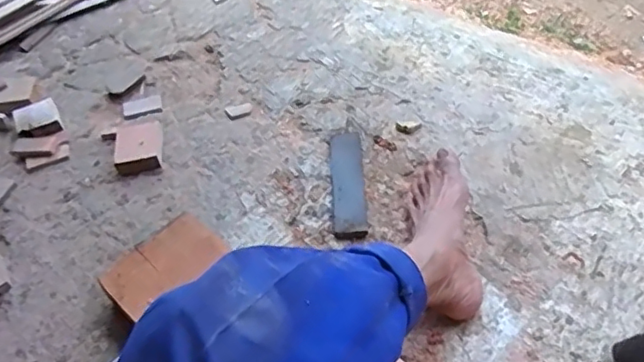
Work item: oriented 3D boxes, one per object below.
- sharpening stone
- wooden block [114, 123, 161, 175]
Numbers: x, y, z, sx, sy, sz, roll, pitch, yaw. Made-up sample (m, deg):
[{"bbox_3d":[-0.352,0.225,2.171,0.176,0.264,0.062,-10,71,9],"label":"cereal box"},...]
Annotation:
[{"bbox_3d":[0.039,0.001,0.923,0.051,0.014,0.217,-4,50,3],"label":"sharpening stone"},{"bbox_3d":[-0.312,-0.055,1.003,0.074,0.029,0.090,-11,50,-3],"label":"wooden block"}]

